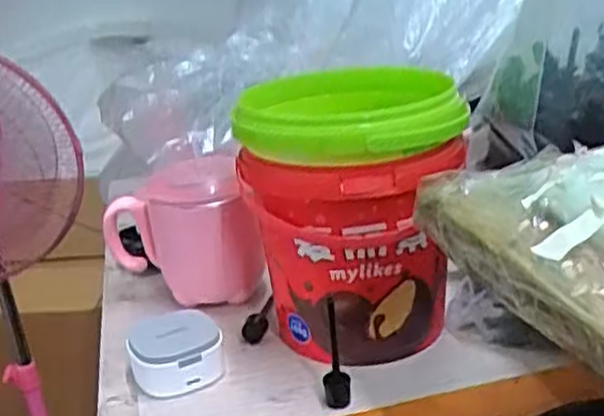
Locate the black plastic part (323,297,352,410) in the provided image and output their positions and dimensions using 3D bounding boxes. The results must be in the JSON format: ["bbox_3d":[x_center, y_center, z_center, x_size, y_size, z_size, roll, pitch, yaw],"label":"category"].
[{"bbox_3d":[0.017,0.076,0.411,0.014,0.061,0.017,-6,21,-1],"label":"black plastic part"}]

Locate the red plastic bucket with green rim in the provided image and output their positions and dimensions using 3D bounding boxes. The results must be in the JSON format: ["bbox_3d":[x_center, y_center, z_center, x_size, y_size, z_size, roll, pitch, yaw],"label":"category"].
[{"bbox_3d":[0.030,0.006,0.463,0.124,0.155,0.113,-8,21,-5],"label":"red plastic bucket with green rim"}]

